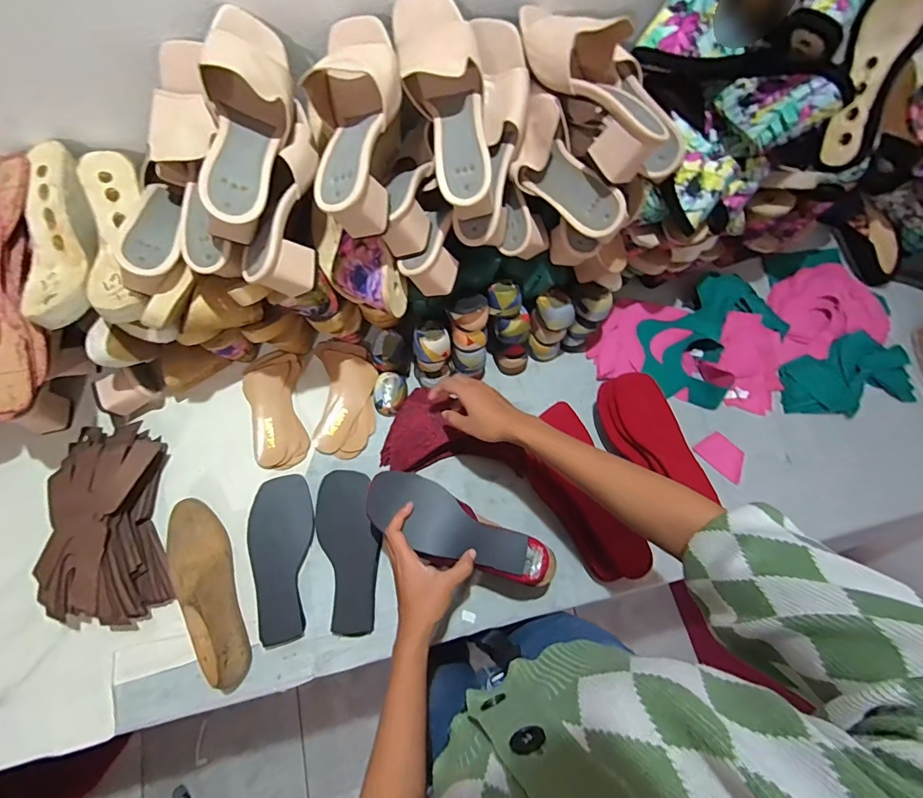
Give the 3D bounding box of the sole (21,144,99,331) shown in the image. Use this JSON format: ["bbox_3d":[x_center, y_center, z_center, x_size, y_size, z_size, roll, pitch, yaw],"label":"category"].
[{"bbox_3d":[-0.488,-0.193,0.534,0.086,0.059,0.223,-3,73,-4],"label":"sole"}]

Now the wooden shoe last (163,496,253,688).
[{"bbox_3d":[-0.331,0.245,0.573,0.070,0.072,0.238,-29,74,-12],"label":"wooden shoe last"}]

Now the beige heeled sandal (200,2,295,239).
[{"bbox_3d":[-0.218,-0.280,0.452,0.072,0.075,0.226,3,84,-1],"label":"beige heeled sandal"}]

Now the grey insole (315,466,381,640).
[{"bbox_3d":[-0.156,0.208,0.620,0.076,0.017,0.213,-11,71,-6],"label":"grey insole"}]

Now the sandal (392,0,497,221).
[{"bbox_3d":[-0.014,-0.326,0.492,0.089,0.087,0.235,-15,92,-8],"label":"sandal"}]

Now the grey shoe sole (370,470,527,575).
[{"bbox_3d":[-0.020,0.156,0.554,0.206,0.013,0.076,25,71,7],"label":"grey shoe sole"}]

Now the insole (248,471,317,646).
[{"bbox_3d":[-0.243,0.215,0.610,0.082,0.007,0.212,-4,77,-19],"label":"insole"}]

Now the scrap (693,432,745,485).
[{"bbox_3d":[0.415,0.090,0.706,0.050,0.005,0.075,-43,72,-6],"label":"scrap"}]

